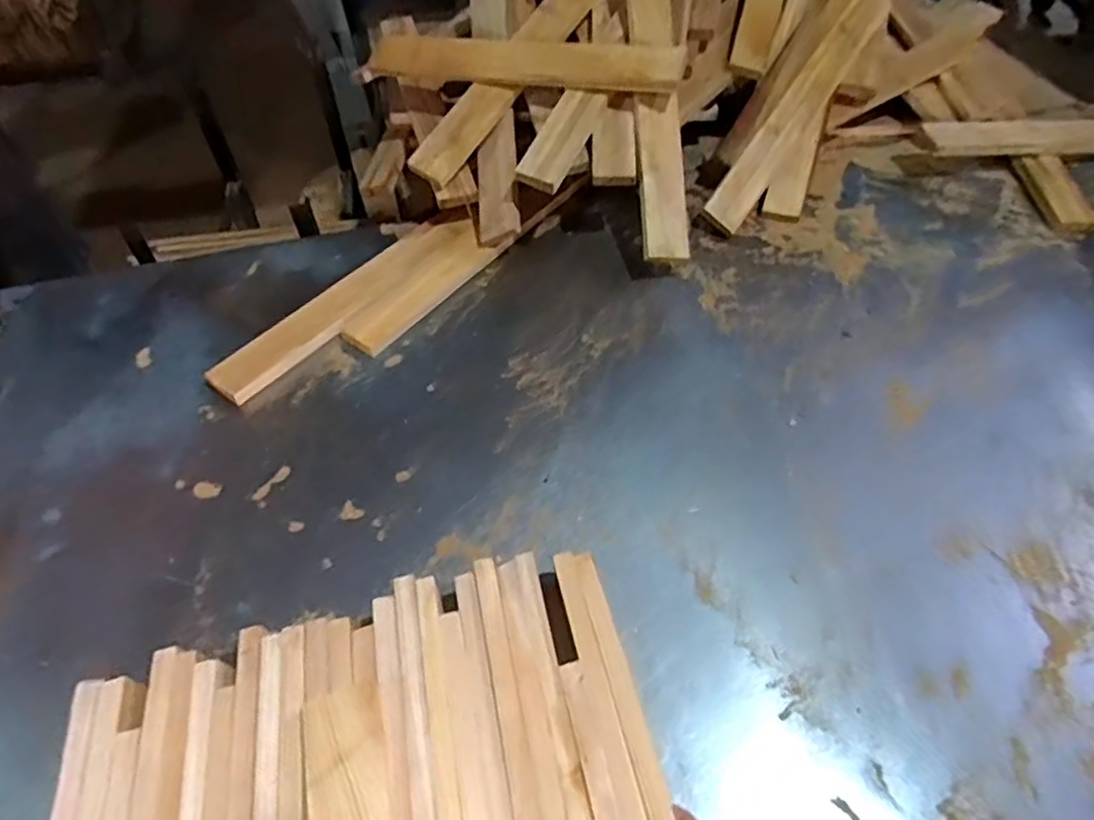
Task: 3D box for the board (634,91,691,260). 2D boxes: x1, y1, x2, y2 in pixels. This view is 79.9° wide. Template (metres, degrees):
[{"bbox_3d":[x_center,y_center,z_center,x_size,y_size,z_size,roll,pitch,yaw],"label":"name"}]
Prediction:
[{"bbox_3d":[0.162,-0.322,0.911,0.064,0.026,0.234,-2,83,-2],"label":"board"}]

